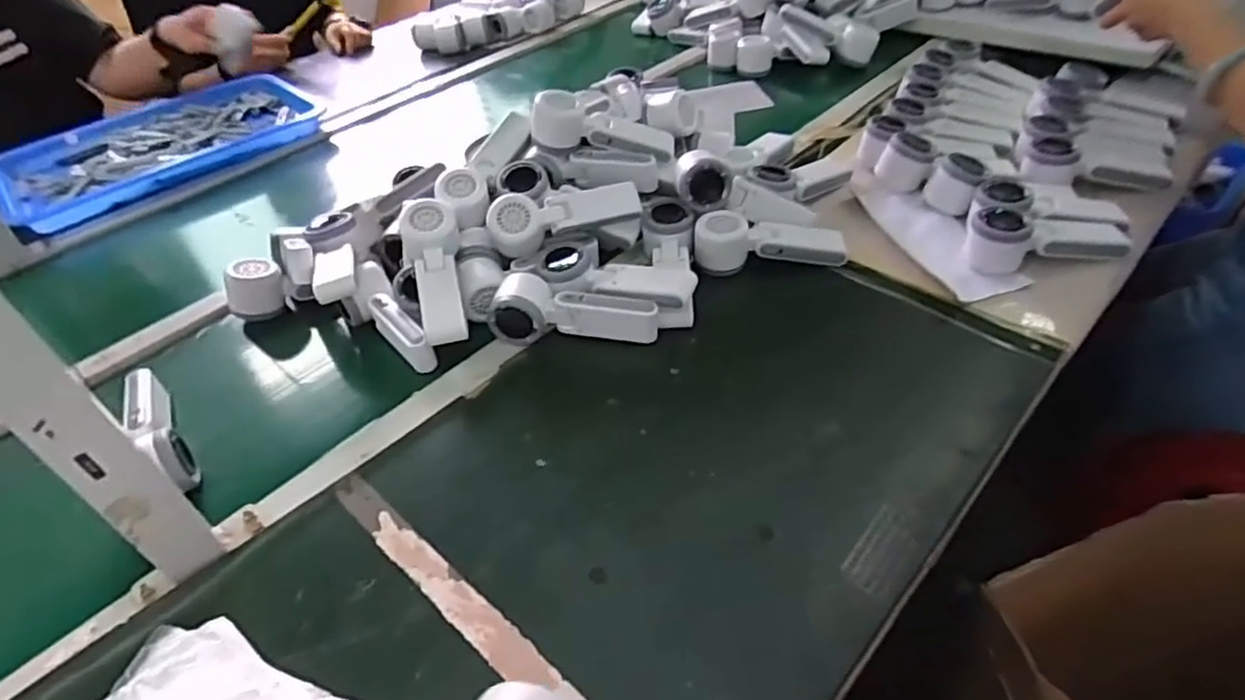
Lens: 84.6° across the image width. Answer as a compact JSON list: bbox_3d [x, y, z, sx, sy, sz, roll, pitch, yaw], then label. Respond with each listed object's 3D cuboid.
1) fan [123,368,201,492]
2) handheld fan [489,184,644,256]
[{"bbox_3d":[-0.426,0.068,0.623,0.033,0.050,0.169,-31,48,-25],"label":"fan"},{"bbox_3d":[-0.064,-0.147,0.751,0.165,0.038,0.060,-16,76,-18],"label":"handheld fan"}]

